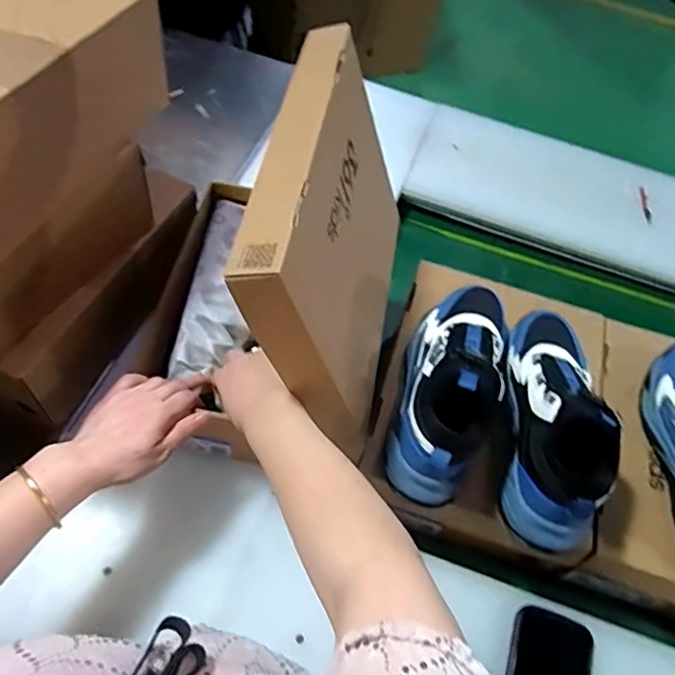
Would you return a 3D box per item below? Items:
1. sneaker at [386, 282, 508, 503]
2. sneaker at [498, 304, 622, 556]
[{"bbox_3d":[0.124,0.031,0.594,0.096,0.117,0.250,14,58,4],"label":"sneaker"},{"bbox_3d":[0.224,0.066,0.592,0.080,0.111,0.258,13,58,3],"label":"sneaker"}]

